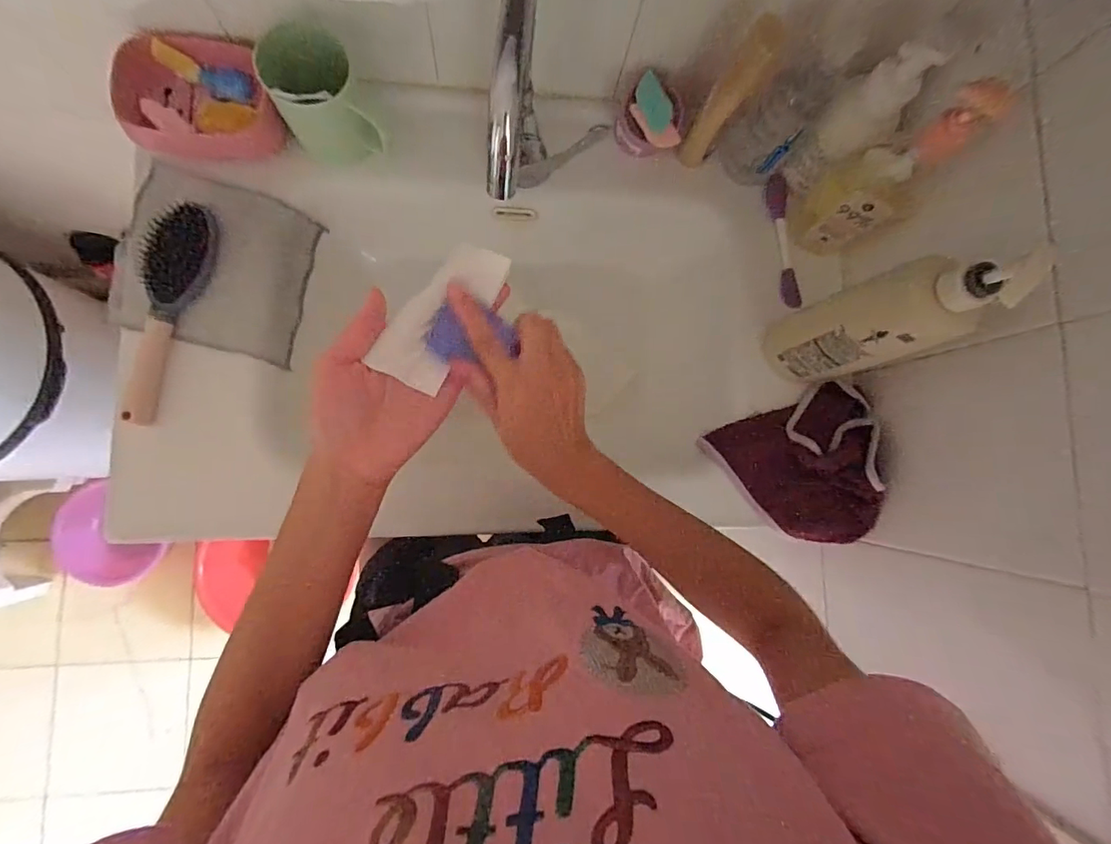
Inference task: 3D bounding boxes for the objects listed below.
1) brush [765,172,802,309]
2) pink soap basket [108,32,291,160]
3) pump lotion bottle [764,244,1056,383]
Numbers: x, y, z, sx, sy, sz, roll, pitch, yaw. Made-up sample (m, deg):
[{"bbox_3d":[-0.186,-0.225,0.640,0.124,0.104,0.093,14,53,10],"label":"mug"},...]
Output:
[{"bbox_3d":[0.277,-0.219,0.588,0.017,0.026,0.160,-9,86,-7],"label":"brush"},{"bbox_3d":[-0.358,-0.328,0.497,0.152,0.044,0.110,3,84,-6],"label":"pink soap basket"},{"bbox_3d":[0.290,-0.089,0.449,0.058,0.252,0.083,-31,89,-8],"label":"pump lotion bottle"}]

